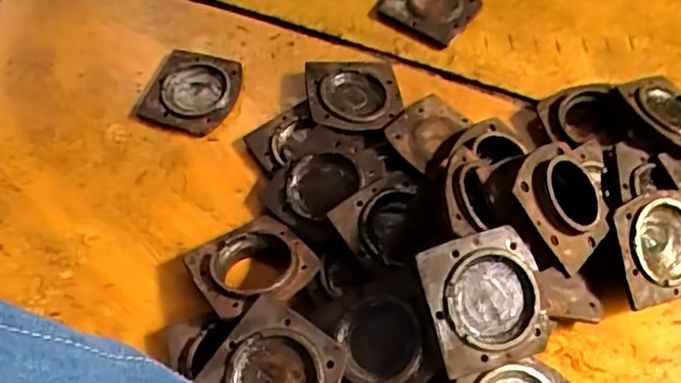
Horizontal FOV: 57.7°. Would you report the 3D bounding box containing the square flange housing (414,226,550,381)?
[{"bbox_3d":[0.181,0.136,0.782,0.153,0.032,0.162,-15,78,-15],"label":"square flange housing"}]

